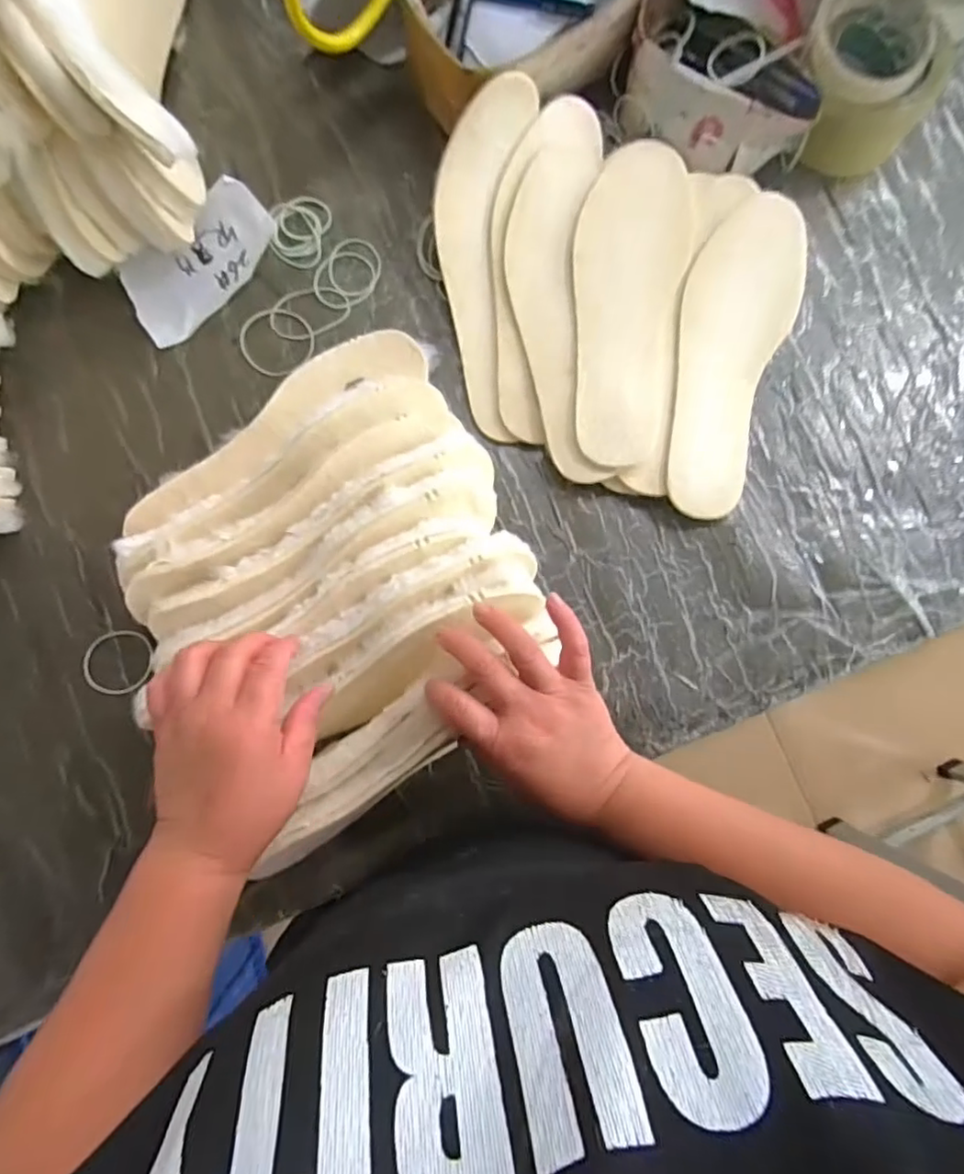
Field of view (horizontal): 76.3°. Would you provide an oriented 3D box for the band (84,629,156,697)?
[{"bbox_3d":[-0.295,0.062,0.496,0.055,0.004,0.054,0,86,0],"label":"band"}]

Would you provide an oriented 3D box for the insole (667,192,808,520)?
[{"bbox_3d":[0.198,-0.189,0.500,0.090,0.014,0.265,18,86,-4],"label":"insole"}]

